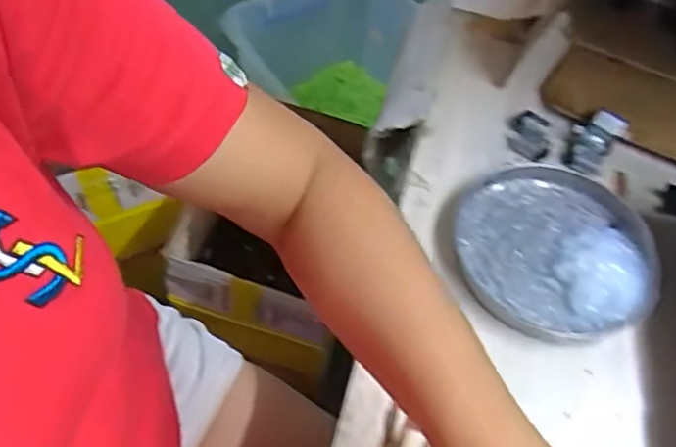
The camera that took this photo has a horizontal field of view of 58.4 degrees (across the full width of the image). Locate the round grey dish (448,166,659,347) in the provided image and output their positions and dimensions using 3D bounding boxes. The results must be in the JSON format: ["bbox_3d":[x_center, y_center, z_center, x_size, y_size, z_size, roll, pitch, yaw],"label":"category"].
[{"bbox_3d":[0.162,0.016,0.447,0.144,0.019,0.143,1,55,-2],"label":"round grey dish"}]

